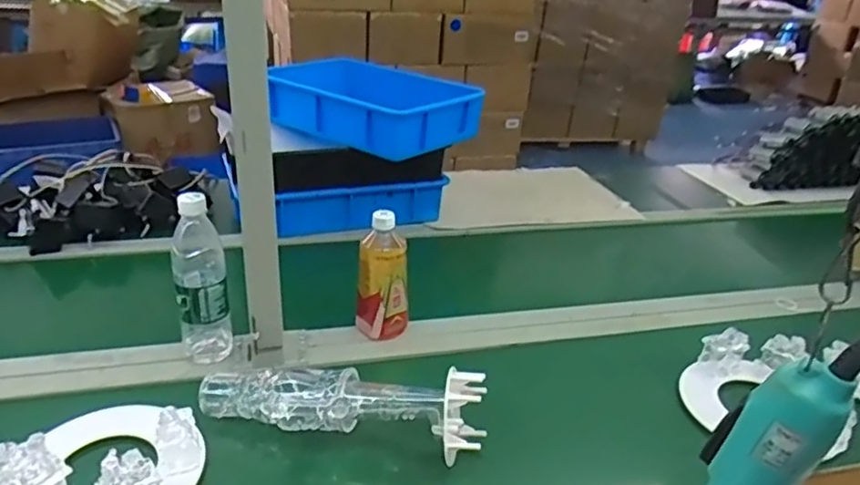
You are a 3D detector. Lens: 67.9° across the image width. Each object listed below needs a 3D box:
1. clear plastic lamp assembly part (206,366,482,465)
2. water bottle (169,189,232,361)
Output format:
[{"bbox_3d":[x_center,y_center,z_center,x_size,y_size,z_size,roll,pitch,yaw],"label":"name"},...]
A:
[{"bbox_3d":[-0.109,0.186,0.738,0.325,0.095,0.081,6,25,5],"label":"clear plastic lamp assembly part"},{"bbox_3d":[-0.300,0.050,0.839,0.066,0.227,0.062,-6,27,-21],"label":"water bottle"}]

